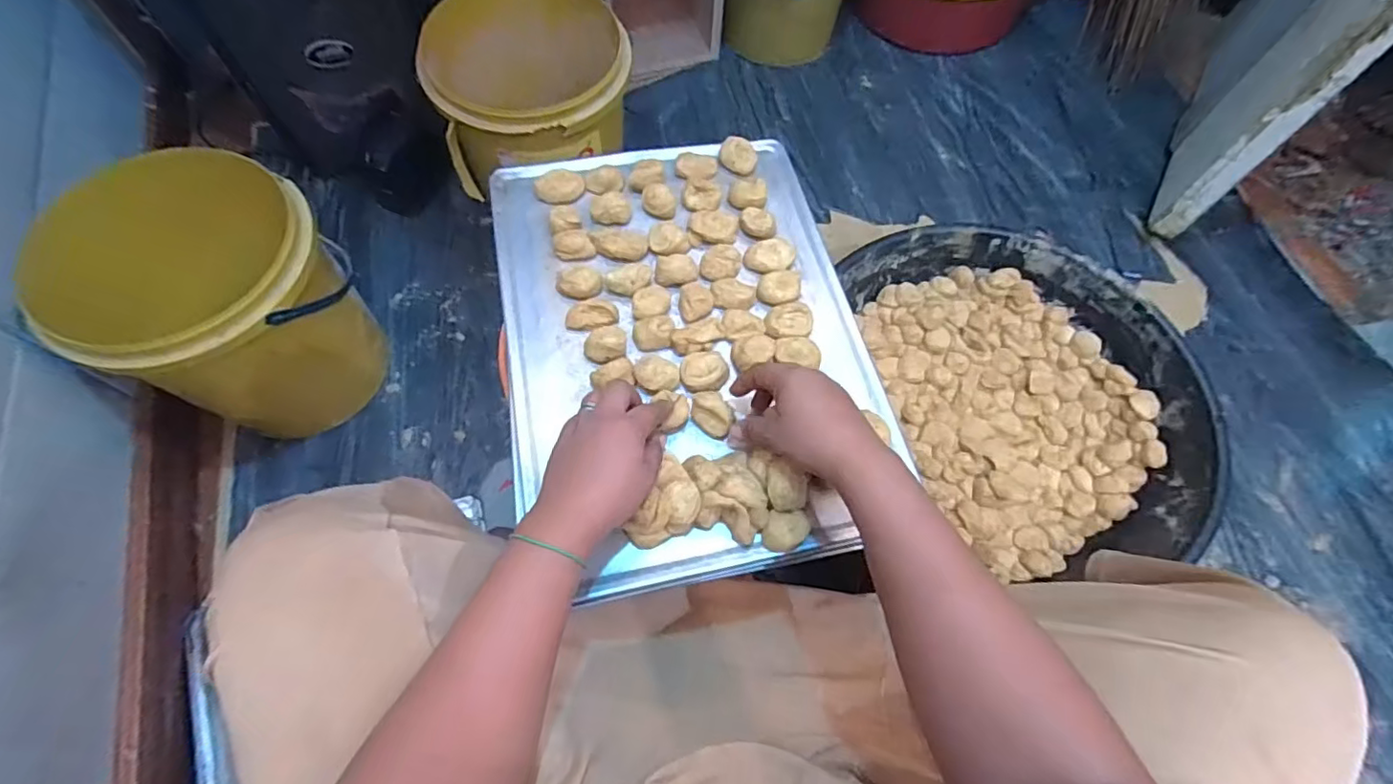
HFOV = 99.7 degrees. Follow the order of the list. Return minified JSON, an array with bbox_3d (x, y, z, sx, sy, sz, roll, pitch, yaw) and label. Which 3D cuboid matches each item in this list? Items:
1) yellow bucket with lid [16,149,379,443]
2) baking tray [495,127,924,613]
[{"bbox_3d":[-0.580,-0.092,0.776,0.256,0.344,0.263,0,63,0],"label":"yellow bucket with lid"},{"bbox_3d":[-0.009,-0.058,0.546,0.323,0.043,0.437,-11,64,-5],"label":"baking tray"}]

